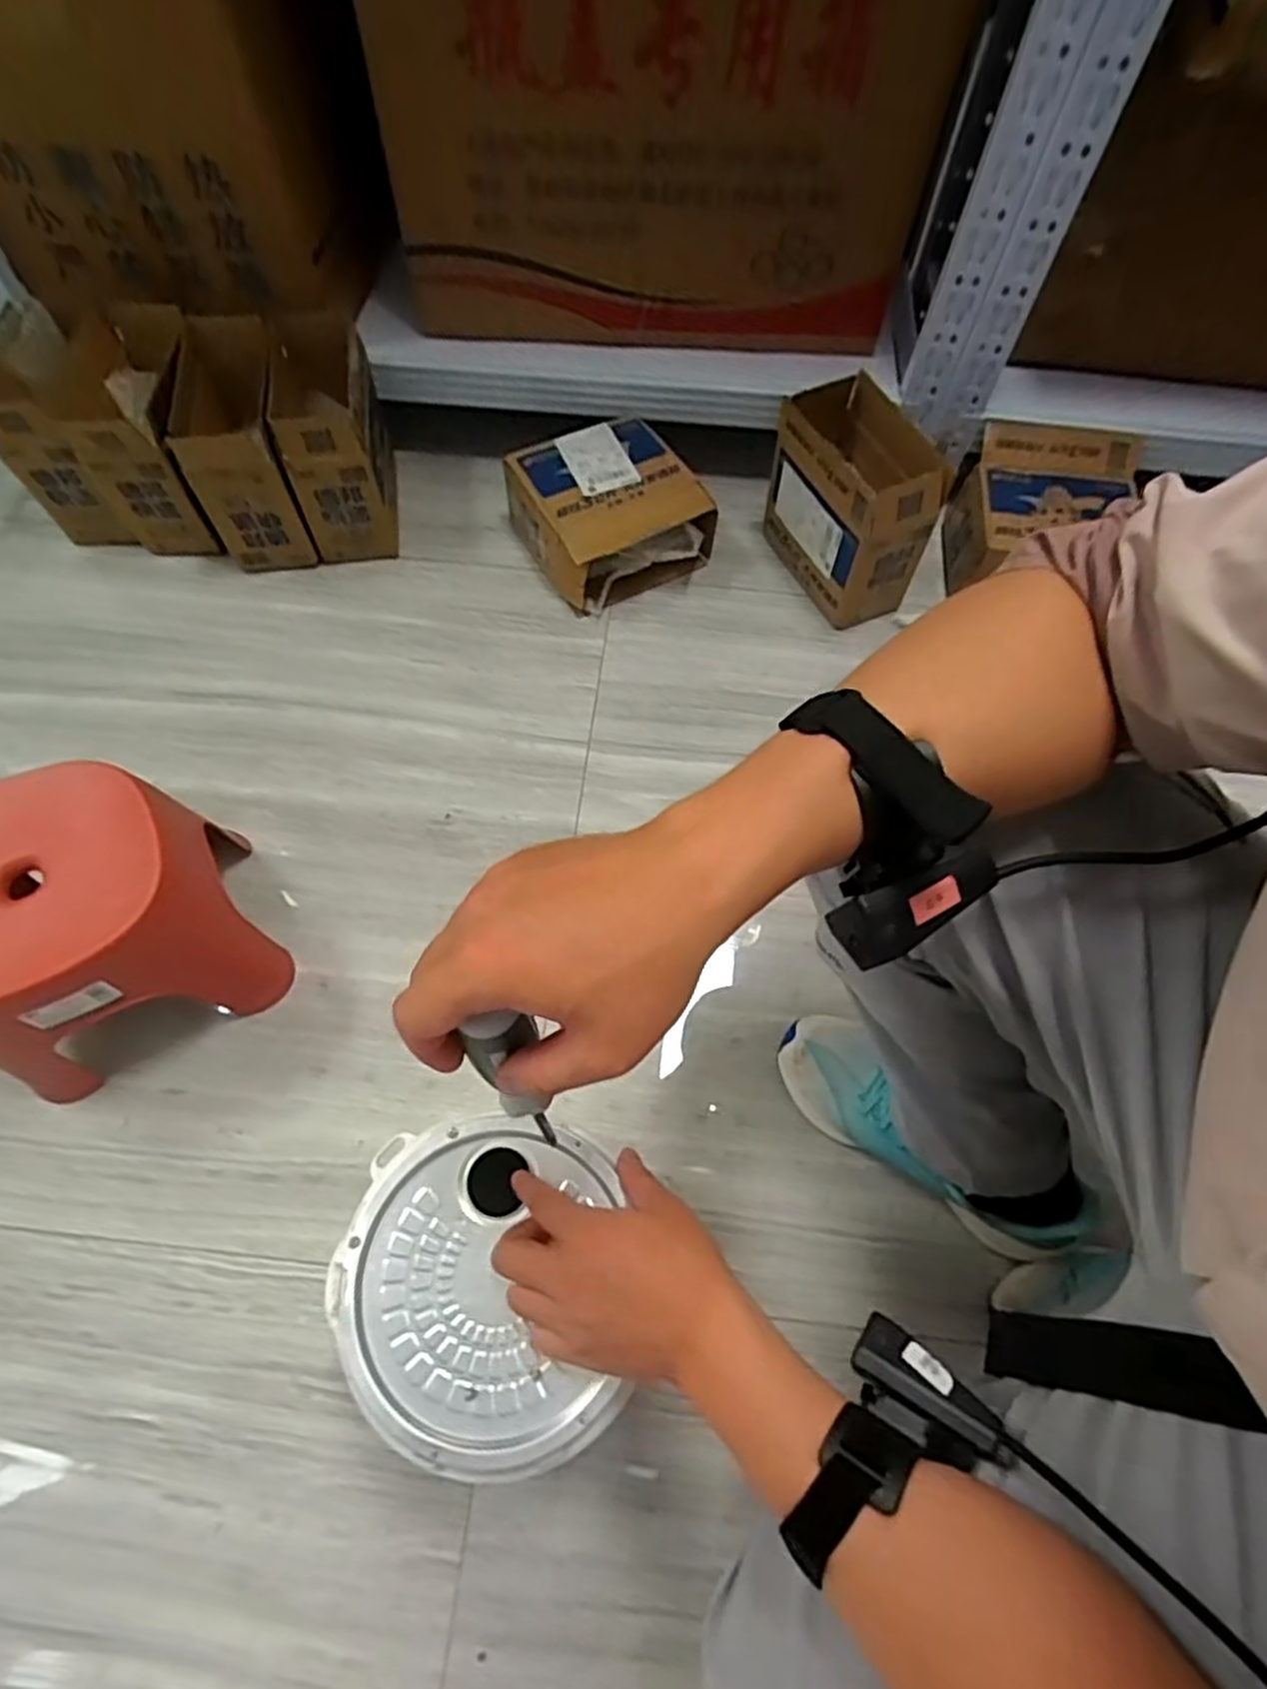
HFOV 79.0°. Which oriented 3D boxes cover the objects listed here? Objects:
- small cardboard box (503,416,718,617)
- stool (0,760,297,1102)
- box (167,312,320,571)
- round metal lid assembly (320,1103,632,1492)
[{"bbox_3d":[-0.033,-0.419,0.983,0.206,0.098,0.220,-27,66,-14],"label":"small cardboard box"},{"bbox_3d":[-0.452,0.069,0.661,0.217,0.207,0.185,-24,66,-13],"label":"stool"},{"bbox_3d":[-0.472,-0.477,0.943,0.116,0.208,0.190,-14,64,-8],"label":"box"},{"bbox_3d":[-0.099,0.273,0.480,0.172,0.017,0.194,-2,63,-2],"label":"round metal lid assembly"}]

